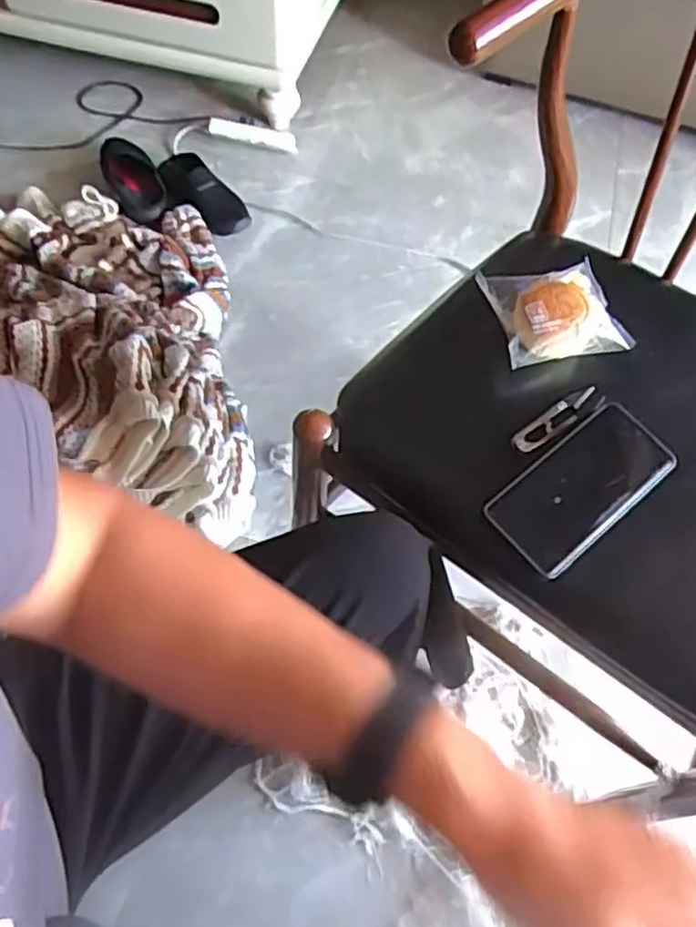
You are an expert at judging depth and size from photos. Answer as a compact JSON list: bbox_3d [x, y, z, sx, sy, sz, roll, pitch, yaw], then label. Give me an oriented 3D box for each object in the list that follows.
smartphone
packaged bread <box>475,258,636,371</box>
[{"bbox_3d":[0.195,0.017,0.597,0.164,0.014,0.076,-34,67,-22],"label":"smartphone"},{"bbox_3d":[0.188,-0.140,0.663,0.120,0.040,0.095,-10,61,-10],"label":"packaged bread"}]

